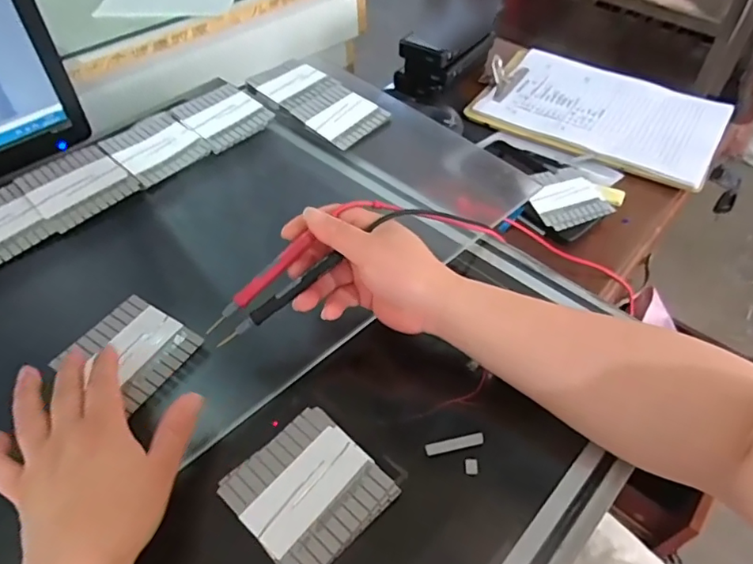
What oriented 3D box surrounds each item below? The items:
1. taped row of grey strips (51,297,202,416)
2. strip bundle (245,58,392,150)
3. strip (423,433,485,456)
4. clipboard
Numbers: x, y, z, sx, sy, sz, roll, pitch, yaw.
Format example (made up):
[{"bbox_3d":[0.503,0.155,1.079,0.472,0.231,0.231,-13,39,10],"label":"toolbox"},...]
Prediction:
[{"bbox_3d":[-0.175,0.048,0.383,0.074,0.008,0.069,25,54,20],"label":"taped row of grey strips"},{"bbox_3d":[-0.065,-0.199,0.586,0.154,0.019,0.079,33,58,26],"label":"strip bundle"},{"bbox_3d":[0.051,0.105,0.348,0.039,0.004,0.007,-10,50,-8],"label":"strip"},{"bbox_3d":[0.307,-0.238,0.744,0.309,0.022,0.225,24,54,20],"label":"clipboard"}]

